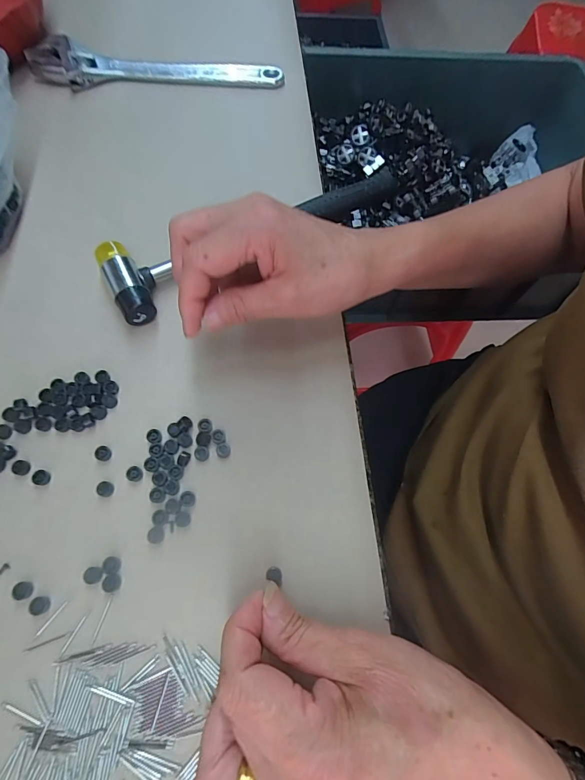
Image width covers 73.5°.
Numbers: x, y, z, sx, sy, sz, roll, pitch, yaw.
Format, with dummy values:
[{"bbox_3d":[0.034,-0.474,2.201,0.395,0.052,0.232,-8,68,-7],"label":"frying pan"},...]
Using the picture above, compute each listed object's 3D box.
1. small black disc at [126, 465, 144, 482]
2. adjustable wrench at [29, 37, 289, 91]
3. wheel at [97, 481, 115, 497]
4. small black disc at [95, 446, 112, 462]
[{"bbox_3d":[-0.097,0.051,0.239,0.010,0.004,0.009,35,70,11],"label":"small black disc"},{"bbox_3d":[-0.131,-0.311,0.387,0.237,0.026,0.044,2,68,-2],"label":"adjustable wrench"},{"bbox_3d":[-0.113,0.060,0.236,0.009,0.004,0.009,1,68,-2],"label":"wheel"},{"bbox_3d":[-0.118,0.040,0.244,0.009,0.004,0.009,1,68,-2],"label":"small black disc"}]

